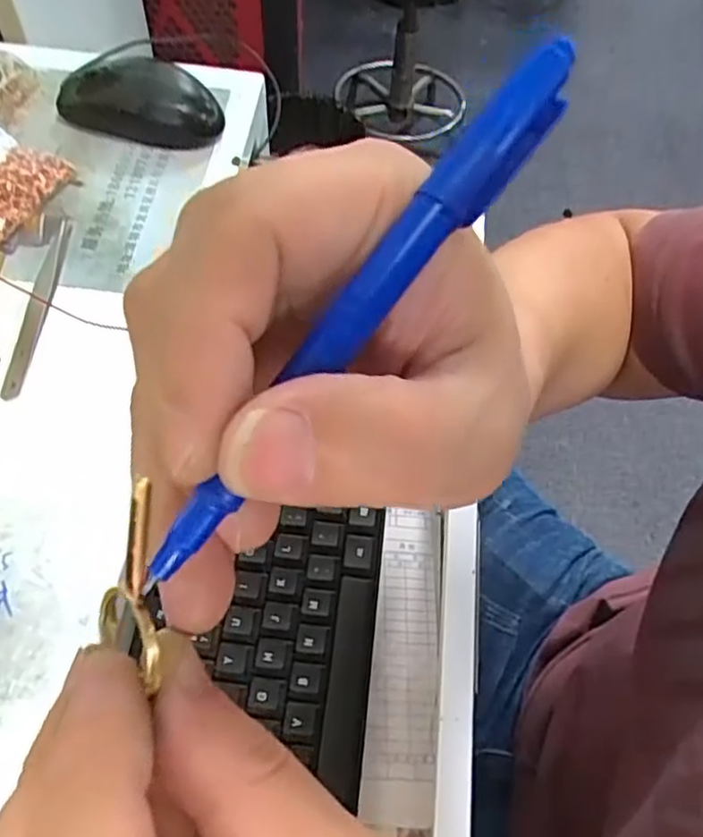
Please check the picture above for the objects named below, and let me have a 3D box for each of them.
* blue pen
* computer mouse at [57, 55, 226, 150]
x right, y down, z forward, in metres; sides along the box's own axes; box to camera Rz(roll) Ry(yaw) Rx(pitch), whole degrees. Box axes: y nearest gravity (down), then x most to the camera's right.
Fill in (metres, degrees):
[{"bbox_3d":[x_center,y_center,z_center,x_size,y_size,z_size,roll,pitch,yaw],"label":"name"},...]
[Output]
[{"bbox_3d":[0.005,-0.023,0.131,0.011,0.010,0.131,35,81,16],"label":"blue pen"},{"bbox_3d":[-0.135,-0.212,0.446,0.100,0.034,0.055,19,60,8],"label":"computer mouse"}]

